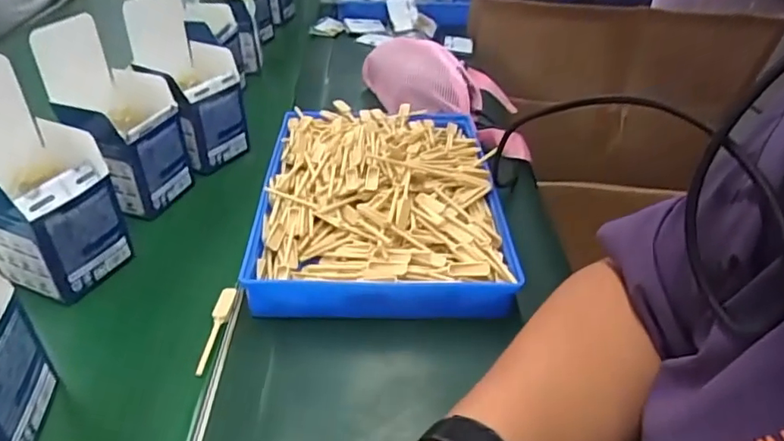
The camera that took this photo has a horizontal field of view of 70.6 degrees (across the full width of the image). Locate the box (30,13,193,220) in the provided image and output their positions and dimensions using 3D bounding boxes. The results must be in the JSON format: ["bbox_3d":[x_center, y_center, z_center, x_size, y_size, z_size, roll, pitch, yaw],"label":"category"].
[{"bbox_3d":[-0.276,-0.103,0.561,0.088,0.168,0.107,14,38,16],"label":"box"}]

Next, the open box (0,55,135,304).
[{"bbox_3d":[-0.298,-0.028,0.464,0.086,0.186,0.089,16,38,19],"label":"open box"}]

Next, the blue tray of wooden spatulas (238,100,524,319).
[{"bbox_3d":[-0.013,-0.030,0.574,0.228,0.055,0.311,1,36,-1],"label":"blue tray of wooden spatulas"}]

